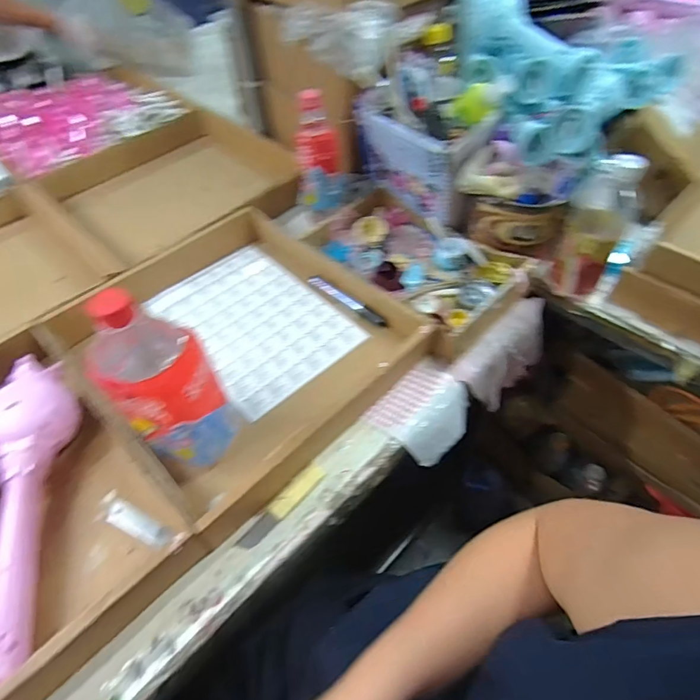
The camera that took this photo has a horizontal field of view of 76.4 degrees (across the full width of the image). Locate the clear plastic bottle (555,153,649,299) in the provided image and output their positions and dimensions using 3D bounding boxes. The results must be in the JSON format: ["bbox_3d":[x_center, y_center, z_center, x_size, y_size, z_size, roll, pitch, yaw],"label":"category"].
[{"bbox_3d":[0.329,-0.166,0.588,0.081,0.178,0.095,27,58,21],"label":"clear plastic bottle"}]

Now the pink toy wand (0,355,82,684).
[{"bbox_3d":[-0.321,0.138,0.428,0.081,0.053,0.308,-14,53,-9],"label":"pink toy wand"}]

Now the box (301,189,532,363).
[{"bbox_3d":[0.094,-0.130,0.649,0.194,0.044,0.297,-35,59,-23],"label":"box"}]

